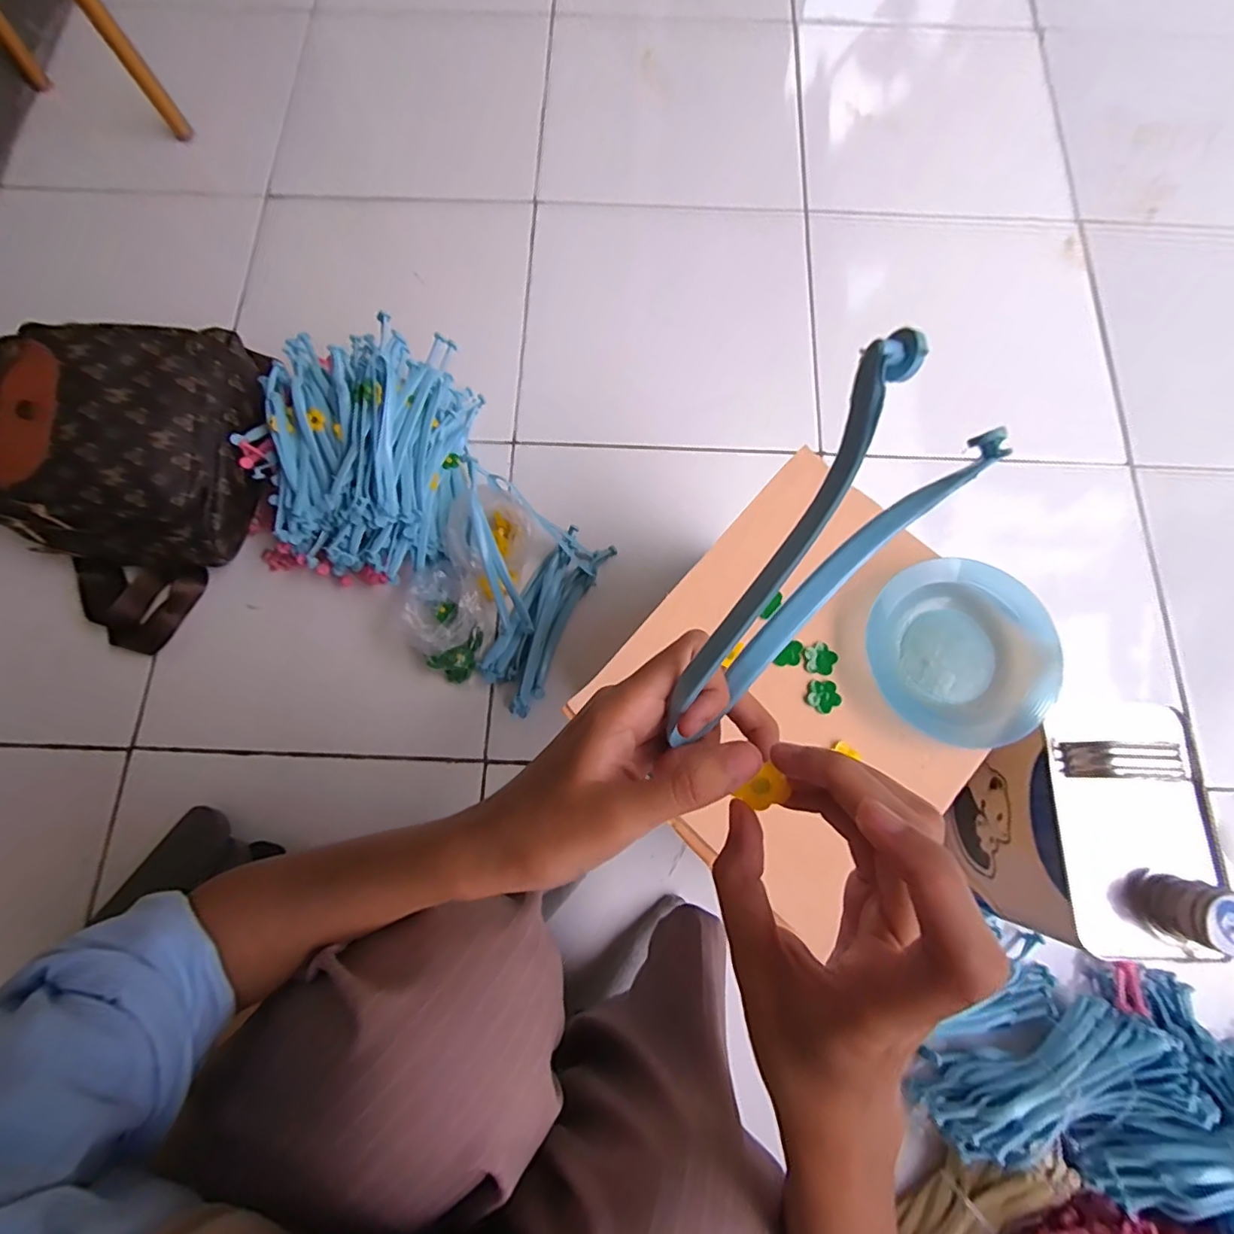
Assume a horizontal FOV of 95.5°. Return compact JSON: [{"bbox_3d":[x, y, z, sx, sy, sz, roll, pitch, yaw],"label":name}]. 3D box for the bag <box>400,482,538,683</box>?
[{"bbox_3d":[-0.171,-0.041,0.637,0.098,0.070,0.207,27,77,7],"label":"bag"}]

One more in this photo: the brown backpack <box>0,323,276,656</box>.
[{"bbox_3d":[-0.551,-0.161,0.616,0.252,0.146,0.351,12,76,3],"label":"brown backpack"}]

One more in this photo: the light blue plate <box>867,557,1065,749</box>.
[{"bbox_3d":[0.244,0.023,0.398,0.114,0.028,0.128,-30,77,-8],"label":"light blue plate"}]

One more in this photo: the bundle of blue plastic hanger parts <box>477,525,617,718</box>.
[{"bbox_3d":[-0.084,-0.002,0.652,0.072,0.025,0.219,27,77,7],"label":"bundle of blue plastic hanger parts"}]

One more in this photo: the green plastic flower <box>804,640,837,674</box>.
[{"bbox_3d":[0.147,0.030,0.404,0.023,0.005,0.022,0,75,0],"label":"green plastic flower"}]

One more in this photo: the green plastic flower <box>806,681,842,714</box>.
[{"bbox_3d":[0.146,0.056,0.398,0.023,0.004,0.023,0,75,0],"label":"green plastic flower"}]

